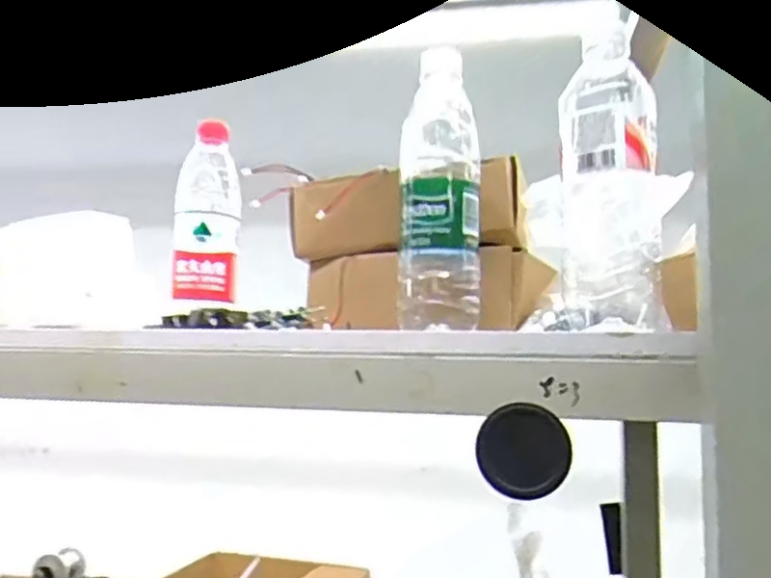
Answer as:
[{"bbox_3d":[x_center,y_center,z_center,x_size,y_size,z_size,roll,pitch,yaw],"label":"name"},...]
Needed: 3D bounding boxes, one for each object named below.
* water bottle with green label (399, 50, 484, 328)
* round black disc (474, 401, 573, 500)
[{"bbox_3d":[0.044,-0.082,0.554,0.064,0.220,0.054,1,-6,6],"label":"water bottle with green label"},{"bbox_3d":[0.092,0.107,0.467,0.060,0.057,0.018,-2,-7,24],"label":"round black disc"}]

